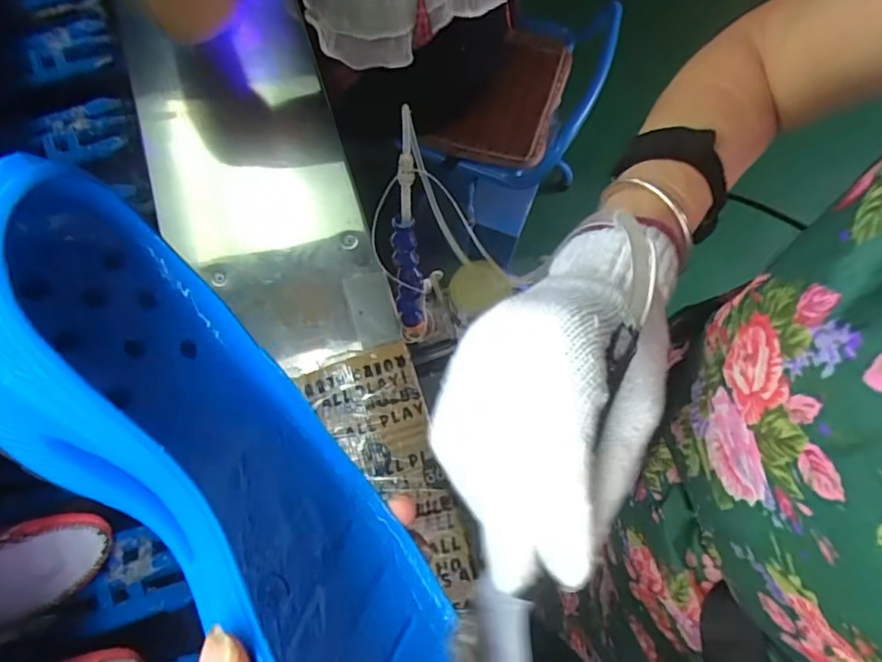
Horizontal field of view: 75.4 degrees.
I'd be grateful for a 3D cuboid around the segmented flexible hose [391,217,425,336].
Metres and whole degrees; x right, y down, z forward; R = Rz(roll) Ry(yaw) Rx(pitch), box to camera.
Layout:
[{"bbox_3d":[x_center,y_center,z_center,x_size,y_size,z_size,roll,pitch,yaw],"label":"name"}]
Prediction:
[{"bbox_3d":[-0.033,-0.051,0.582,0.027,0.144,0.021,-4,44,-1],"label":"segmented flexible hose"}]

